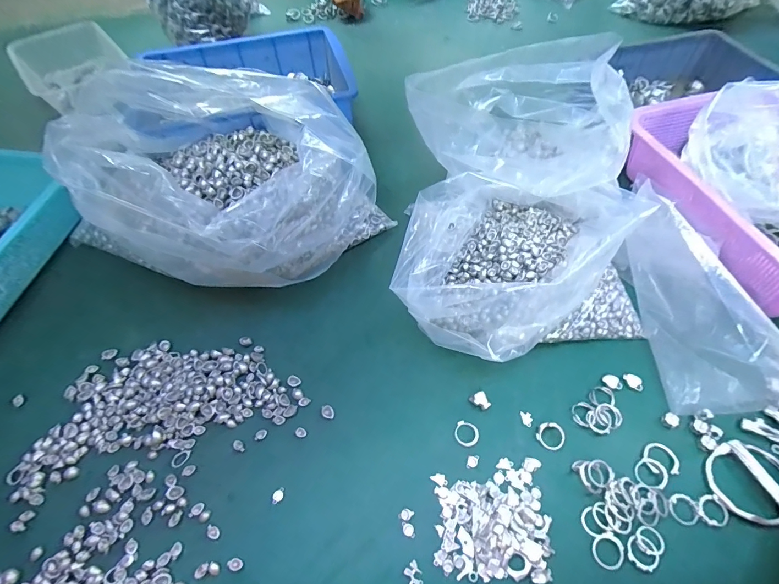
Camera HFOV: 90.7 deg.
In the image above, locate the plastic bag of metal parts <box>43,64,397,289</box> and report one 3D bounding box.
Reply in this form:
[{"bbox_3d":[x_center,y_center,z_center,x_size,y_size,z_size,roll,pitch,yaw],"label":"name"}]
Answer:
[{"bbox_3d":[-0.187,-0.120,0.416,0.269,0.197,0.224,30,62,20],"label":"plastic bag of metal parts"}]

